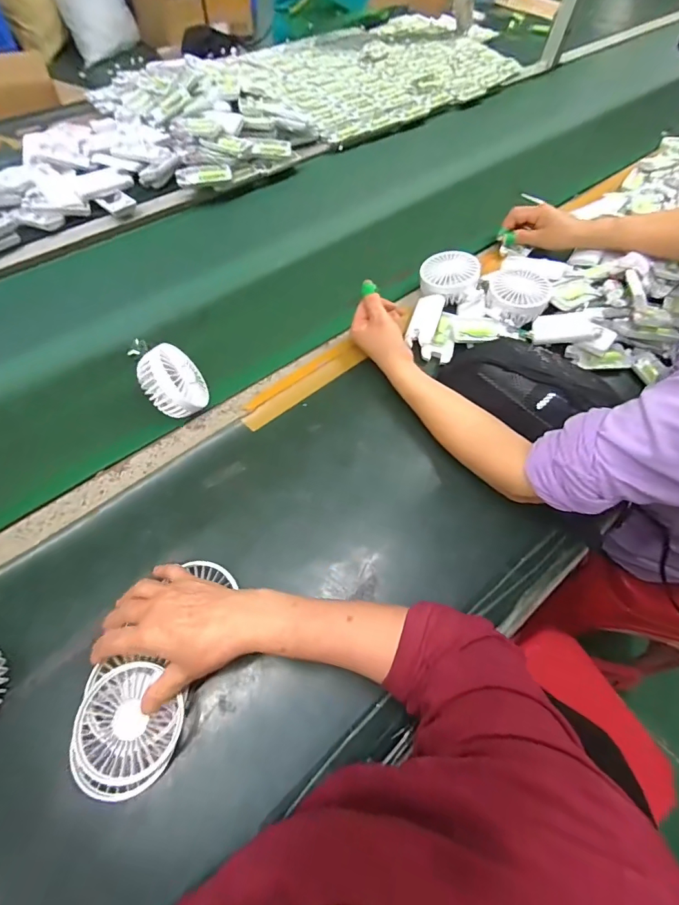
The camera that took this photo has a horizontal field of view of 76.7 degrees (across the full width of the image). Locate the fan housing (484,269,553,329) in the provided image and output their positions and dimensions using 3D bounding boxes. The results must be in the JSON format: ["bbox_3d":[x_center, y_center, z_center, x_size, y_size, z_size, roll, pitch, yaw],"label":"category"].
[{"bbox_3d":[0.265,-0.232,0.639,0.084,0.037,0.085,27,62,10],"label":"fan housing"}]

